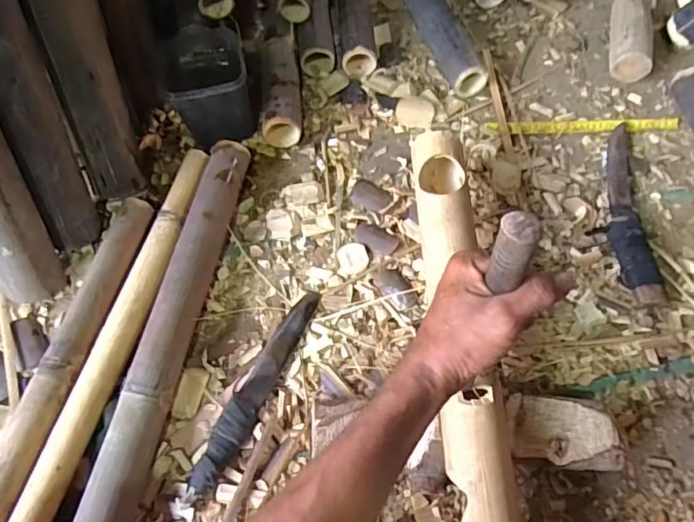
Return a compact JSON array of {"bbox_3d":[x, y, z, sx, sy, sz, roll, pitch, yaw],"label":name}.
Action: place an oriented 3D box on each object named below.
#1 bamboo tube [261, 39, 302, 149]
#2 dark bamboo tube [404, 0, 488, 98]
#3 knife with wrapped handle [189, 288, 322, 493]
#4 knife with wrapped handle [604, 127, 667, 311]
[{"bbox_3d":[-0.100,-0.257,0.774,0.055,0.060,0.178,-5,64,-1],"label":"bamboo tube"},{"bbox_3d":[0.150,-0.384,0.837,0.056,0.067,0.262,-20,65,-8],"label":"dark bamboo tube"},{"bbox_3d":[-0.104,0.142,0.603,0.037,0.027,0.256,22,66,12],"label":"knife with wrapped handle"},{"bbox_3d":[0.384,-0.075,0.703,0.049,0.035,0.289,4,64,3],"label":"knife with wrapped handle"}]

